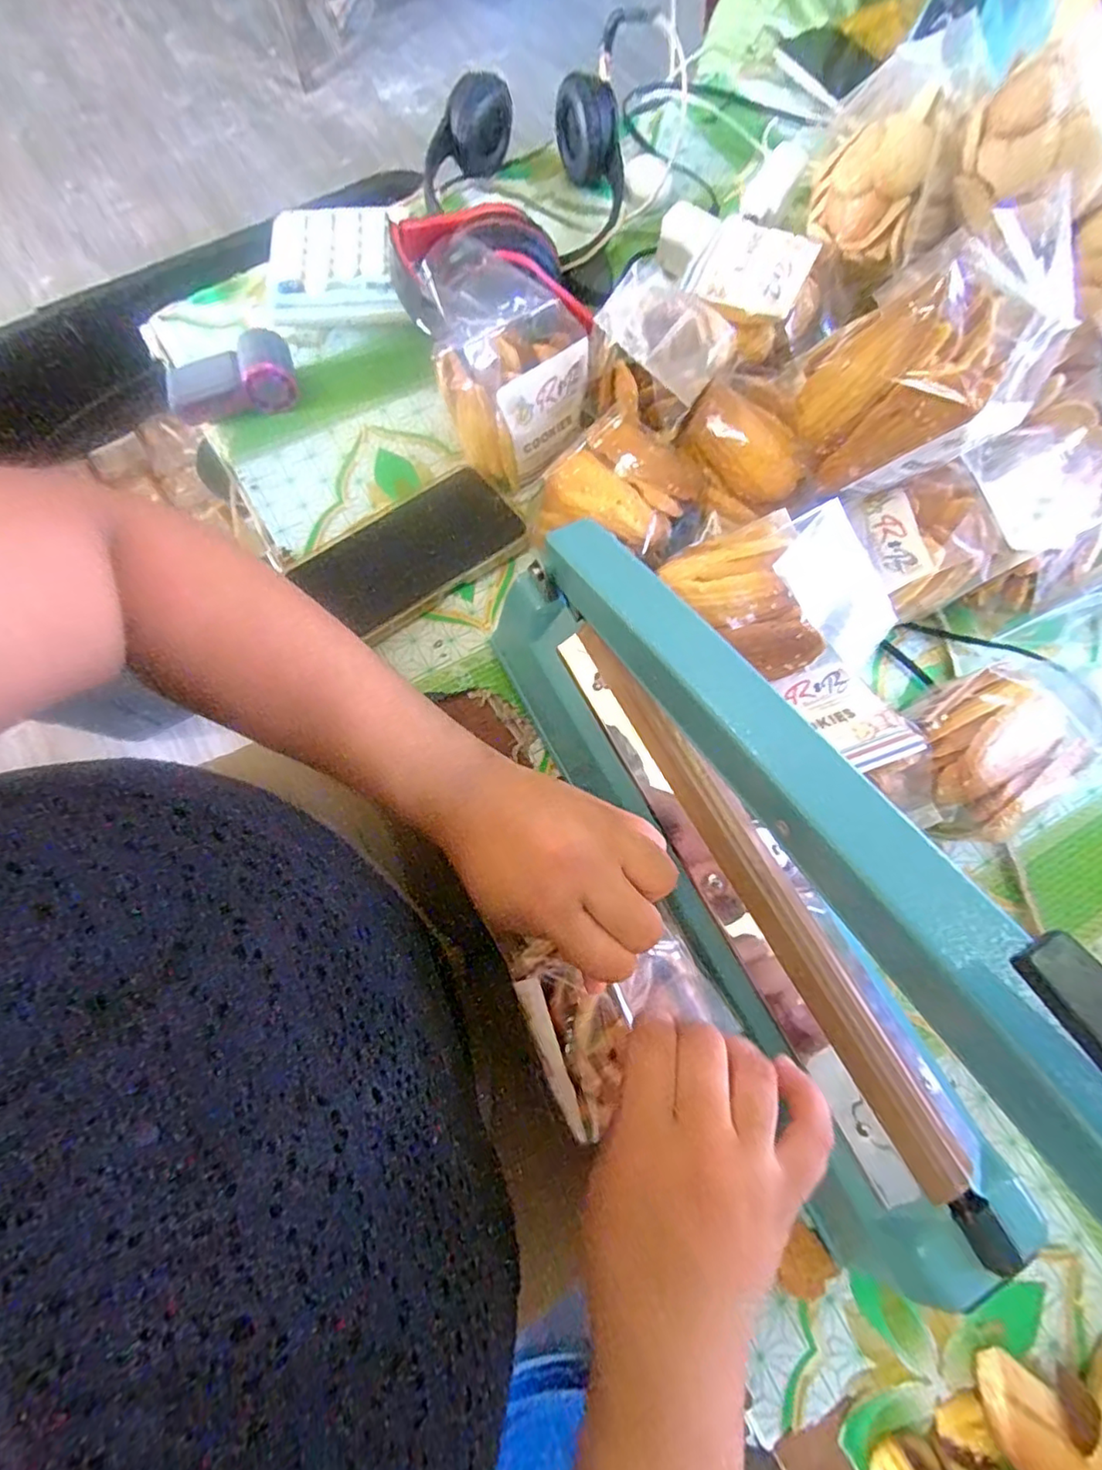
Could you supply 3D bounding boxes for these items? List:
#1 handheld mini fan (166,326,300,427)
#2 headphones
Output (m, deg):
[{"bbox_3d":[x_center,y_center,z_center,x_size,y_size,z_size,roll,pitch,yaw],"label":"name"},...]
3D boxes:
[{"bbox_3d":[-0.243,-0.268,0.465,0.096,0.037,0.044,-20,74,-6],"label":"handheld mini fan"},{"bbox_3d":[-0.034,-0.433,0.498,0.172,0.069,0.224,11,74,3],"label":"headphones"}]

